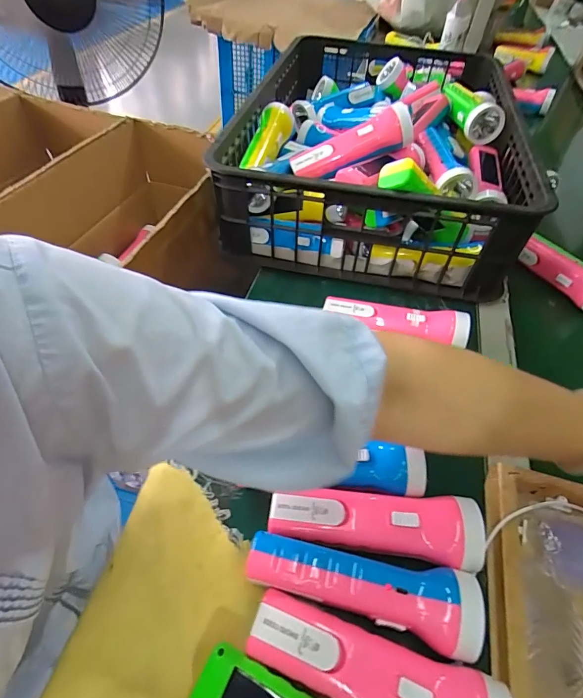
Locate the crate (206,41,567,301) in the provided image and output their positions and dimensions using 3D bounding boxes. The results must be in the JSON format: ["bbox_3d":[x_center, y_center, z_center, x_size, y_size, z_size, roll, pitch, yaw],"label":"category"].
[{"bbox_3d":[0.139,-0.346,0.632,0.389,0.146,0.560,12,52,4],"label":"crate"}]

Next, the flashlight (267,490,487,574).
[{"bbox_3d":[0.063,0.143,0.306,0.167,0.039,0.051,5,52,1],"label":"flashlight"}]

